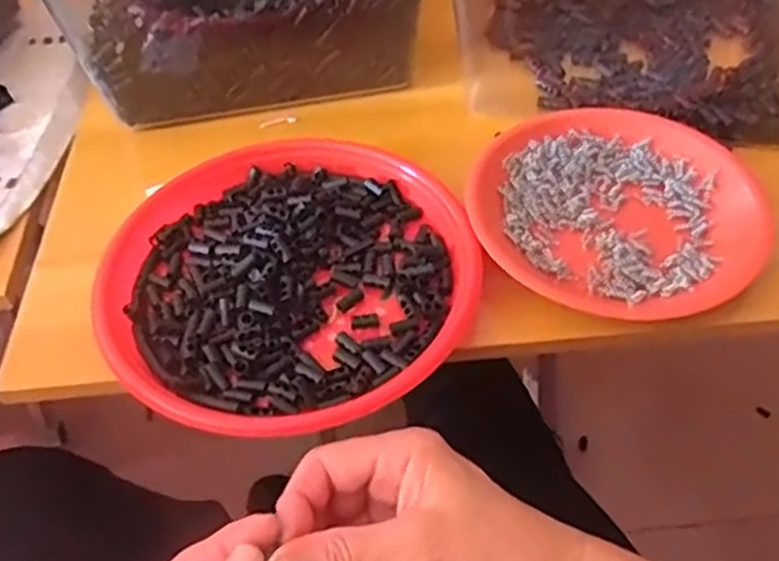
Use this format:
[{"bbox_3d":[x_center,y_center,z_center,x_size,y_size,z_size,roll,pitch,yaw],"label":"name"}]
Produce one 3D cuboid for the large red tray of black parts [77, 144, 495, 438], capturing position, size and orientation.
[{"bbox_3d":[-0.069,-0.009,0.471,0.230,0.021,0.227,-30,54,-18],"label":"large red tray of black parts"}]

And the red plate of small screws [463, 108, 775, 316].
[{"bbox_3d":[0.158,-0.054,0.507,0.191,0.030,0.186,-3,51,3],"label":"red plate of small screws"}]

